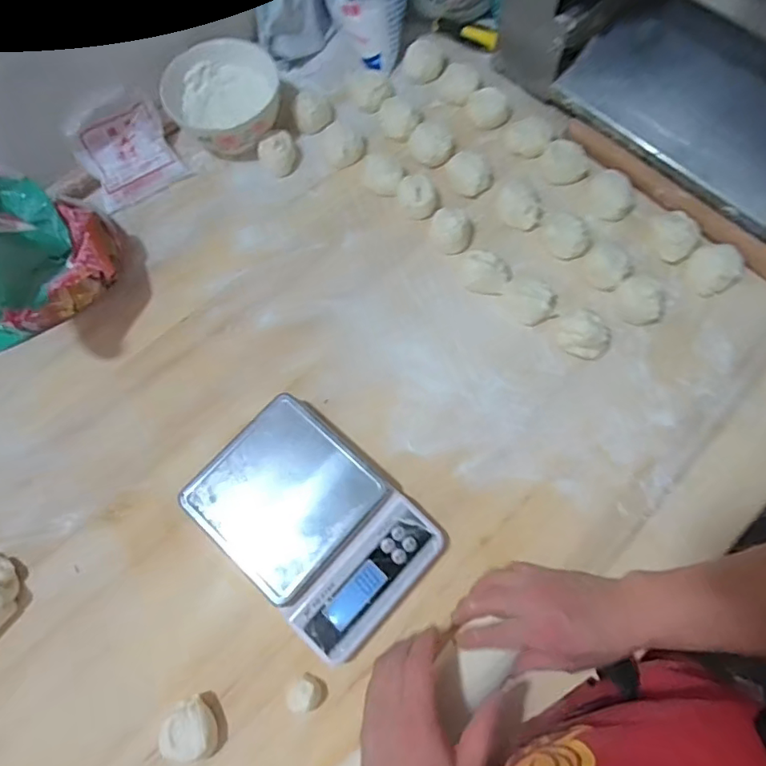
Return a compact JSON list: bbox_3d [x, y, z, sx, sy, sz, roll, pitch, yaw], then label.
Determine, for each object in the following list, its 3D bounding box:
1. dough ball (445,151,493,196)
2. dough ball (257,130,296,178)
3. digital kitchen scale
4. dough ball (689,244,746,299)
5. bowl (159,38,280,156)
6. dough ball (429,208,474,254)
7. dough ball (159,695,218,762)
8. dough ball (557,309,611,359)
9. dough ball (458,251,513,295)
[{"bbox_3d":[0.104,-0.253,0.643,0.044,0.029,0.052,-42,76,-13],"label":"dough ball"},{"bbox_3d":[-0.128,-0.288,0.655,0.044,0.035,0.047,39,75,12],"label":"dough ball"},{"bbox_3d":[-0.068,0.133,0.511,0.218,0.040,0.148,41,76,13],"label":"digital kitchen scale"},{"bbox_3d":[0.369,-0.128,0.589,0.052,0.024,0.053,0,71,0],"label":"dough ball"},{"bbox_3d":[-0.193,-0.345,0.658,0.136,0.059,0.146,-27,73,-9],"label":"bowl"},{"bbox_3d":[0.079,-0.177,0.611,0.048,0.026,0.054,11,71,4],"label":"dough ball"},{"bbox_3d":[-0.167,0.300,0.458,0.039,0.037,0.048,-17,72,-6],"label":"dough ball"},{"bbox_3d":[0.220,-0.055,0.570,0.051,0.035,0.054,0,71,0],"label":"dough ball"},{"bbox_3d":[0.114,-0.124,0.594,0.059,0.023,0.045,13,71,4],"label":"dough ball"}]

